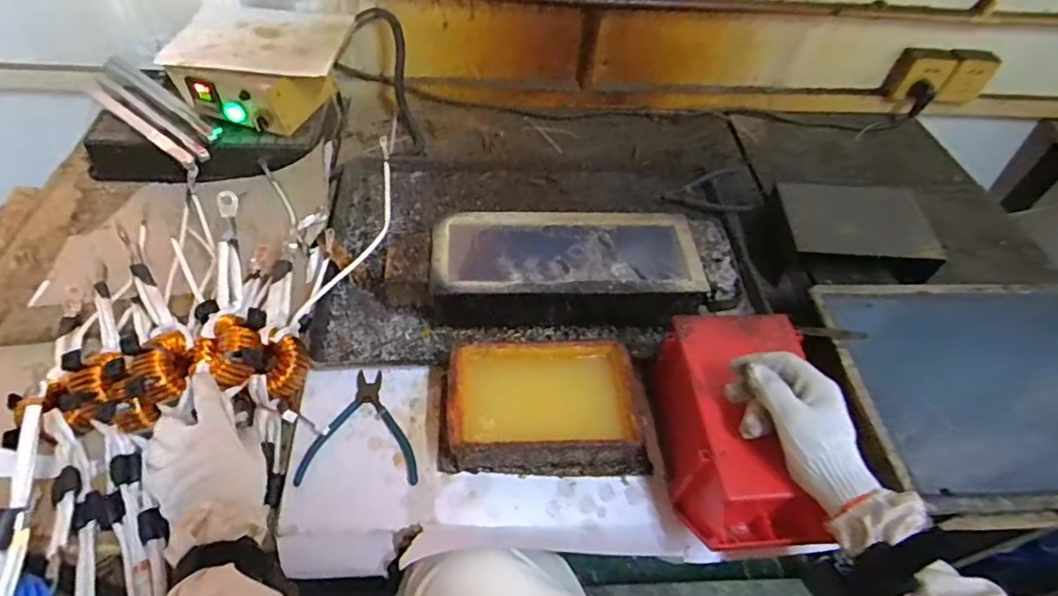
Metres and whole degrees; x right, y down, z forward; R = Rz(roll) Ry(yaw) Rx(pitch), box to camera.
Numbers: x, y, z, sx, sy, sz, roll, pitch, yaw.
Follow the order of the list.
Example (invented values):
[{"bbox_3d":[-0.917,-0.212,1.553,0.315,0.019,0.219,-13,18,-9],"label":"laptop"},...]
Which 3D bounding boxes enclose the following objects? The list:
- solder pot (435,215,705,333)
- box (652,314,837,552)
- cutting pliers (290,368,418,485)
[{"bbox_3d":[0.047,-0.035,0.741,0.338,0.086,0.153,0,51,-5],"label":"solder pot"},{"bbox_3d":[0.221,0.139,0.590,0.141,0.107,0.235,0,51,-5],"label":"box"},{"bbox_3d":[-0.183,0.141,0.630,0.125,0.016,0.135,2,51,-4],"label":"cutting pliers"}]

